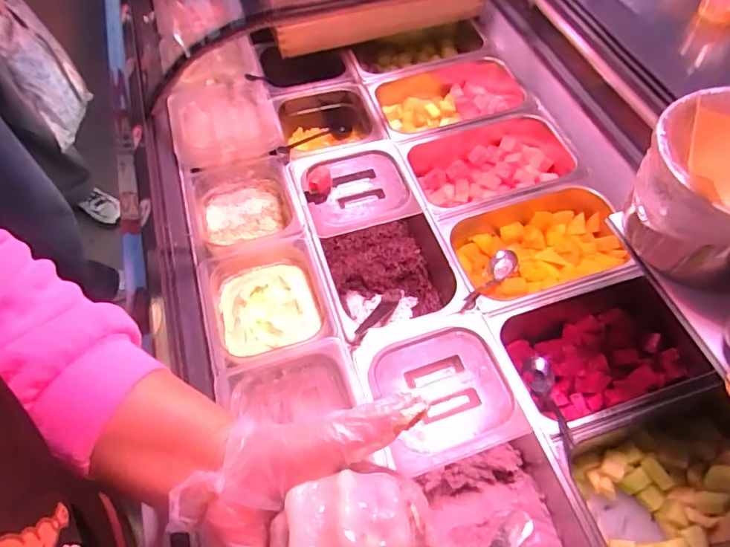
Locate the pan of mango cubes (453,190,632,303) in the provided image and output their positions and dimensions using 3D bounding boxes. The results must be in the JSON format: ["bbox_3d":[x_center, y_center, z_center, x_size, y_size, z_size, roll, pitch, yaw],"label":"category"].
[{"bbox_3d":[0.253,-0.029,0.717,0.245,0.081,0.175,-7,58,-4],"label":"pan of mango cubes"}]

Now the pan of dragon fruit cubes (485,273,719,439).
[{"bbox_3d":[0.296,0.104,0.628,0.248,0.087,0.163,-15,59,-9],"label":"pan of dragon fruit cubes"}]

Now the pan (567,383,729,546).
[{"bbox_3d":[0.344,0.242,0.541,0.238,0.100,0.174,-15,59,-9],"label":"pan"}]

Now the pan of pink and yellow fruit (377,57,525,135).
[{"bbox_3d":[0.154,-0.300,0.883,0.264,0.070,0.158,-15,59,-9],"label":"pan of pink and yellow fruit"}]

